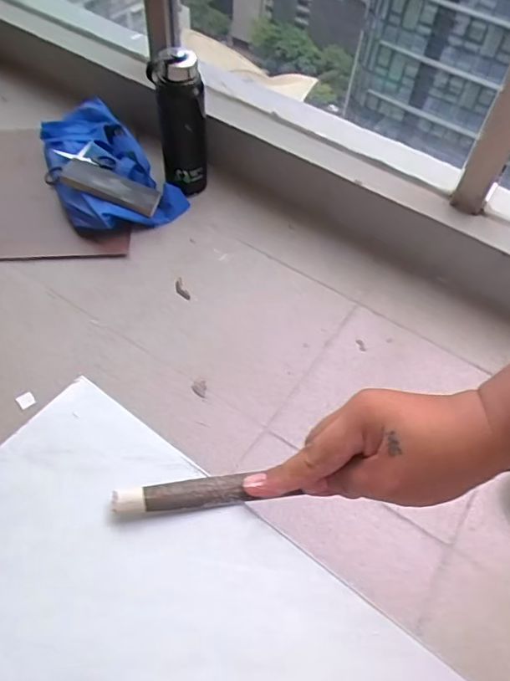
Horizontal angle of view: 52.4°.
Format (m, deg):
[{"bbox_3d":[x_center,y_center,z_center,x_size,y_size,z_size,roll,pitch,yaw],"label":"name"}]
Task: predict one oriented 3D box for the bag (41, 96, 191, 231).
[{"bbox_3d":[-0.314,-0.357,1.076,0.219,0.085,0.341,-27,61,-21],"label":"bag"}]

